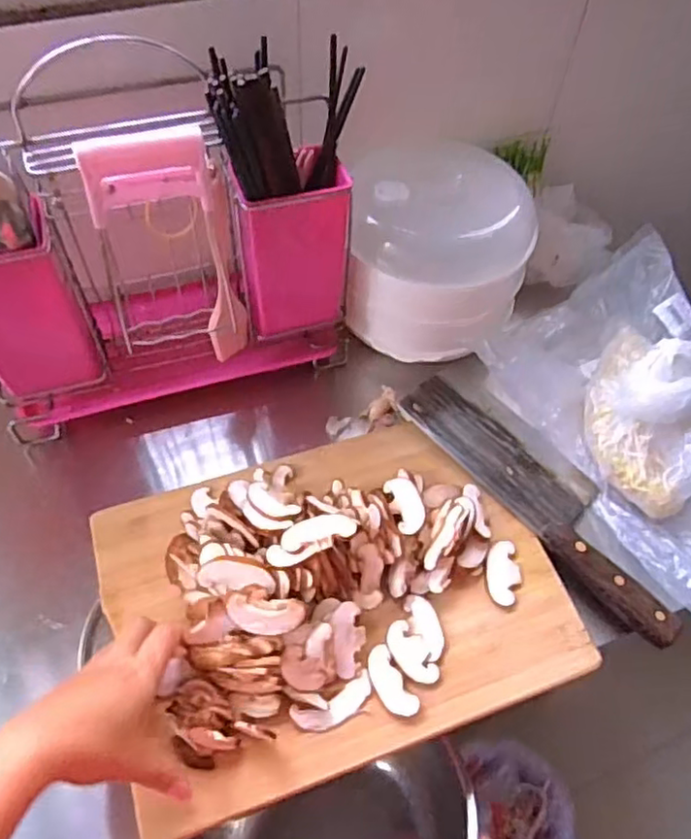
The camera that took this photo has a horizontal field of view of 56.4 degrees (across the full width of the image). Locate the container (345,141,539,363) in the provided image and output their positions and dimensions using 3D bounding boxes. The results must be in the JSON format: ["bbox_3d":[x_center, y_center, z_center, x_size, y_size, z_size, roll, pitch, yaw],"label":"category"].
[{"bbox_3d":[0.091,-0.169,0.644,0.173,0.133,0.172,2,57,-2],"label":"container"}]

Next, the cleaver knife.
[{"bbox_3d":[0.180,0.064,0.587,0.091,0.026,0.296,-35,65,-23],"label":"cleaver knife"}]

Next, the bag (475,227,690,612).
[{"bbox_3d":[0.334,-0.003,0.598,0.273,0.081,0.388,-28,63,-20],"label":"bag"}]

